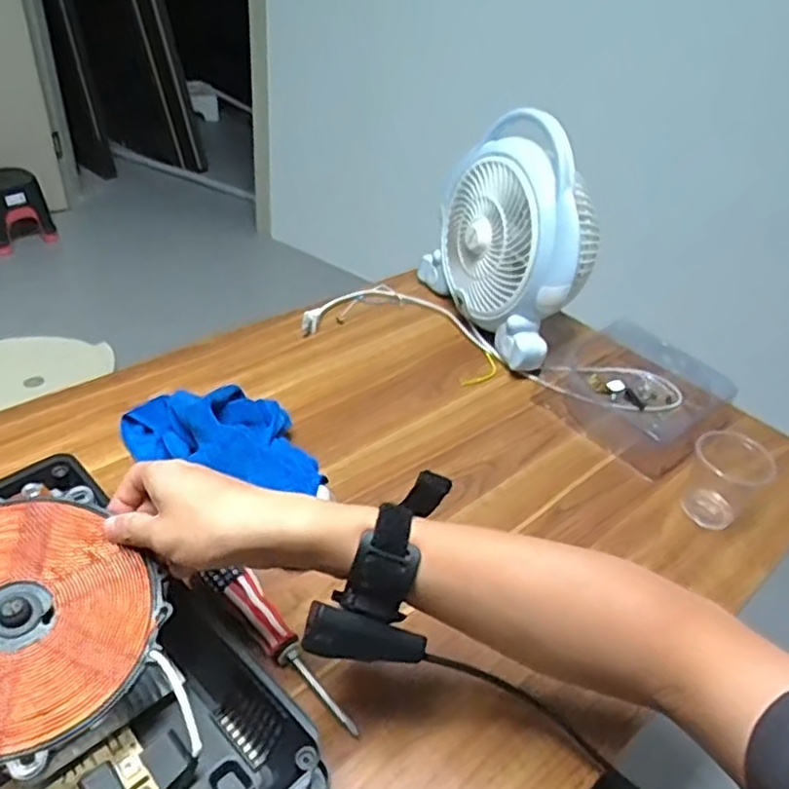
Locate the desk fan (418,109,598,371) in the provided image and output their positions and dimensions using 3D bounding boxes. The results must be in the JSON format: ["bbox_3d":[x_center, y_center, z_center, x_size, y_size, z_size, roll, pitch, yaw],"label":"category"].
[{"bbox_3d":[0.147,-0.198,0.828,0.111,0.248,0.257,-15,43,-26],"label":"desk fan"}]

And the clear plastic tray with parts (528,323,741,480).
[{"bbox_3d":[0.287,-0.007,0.780,0.198,0.048,0.203,-25,48,-35],"label":"clear plastic tray with parts"}]

